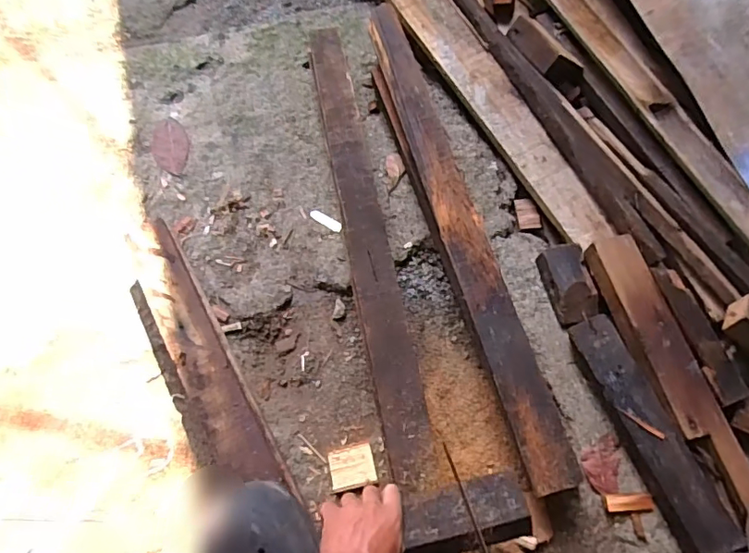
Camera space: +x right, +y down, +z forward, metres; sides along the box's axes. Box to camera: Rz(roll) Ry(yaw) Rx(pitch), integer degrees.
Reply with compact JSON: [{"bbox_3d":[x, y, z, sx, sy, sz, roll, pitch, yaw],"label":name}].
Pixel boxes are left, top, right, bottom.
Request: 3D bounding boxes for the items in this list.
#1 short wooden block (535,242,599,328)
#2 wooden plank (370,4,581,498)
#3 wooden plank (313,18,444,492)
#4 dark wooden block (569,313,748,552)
[{"bbox_3d":[0.291,0.010,0.775,0.062,0.039,0.121,-13,65,-3],"label":"short wooden block"},{"bbox_3d":[0.117,-0.106,0.773,0.069,0.032,0.793,-14,65,-3],"label":"wooden plank"},{"bbox_3d":[-0.017,-0.084,0.769,0.066,0.031,0.747,-11,66,-2],"label":"wooden plank"},{"bbox_3d":[0.357,0.200,0.688,0.068,0.044,0.309,-21,67,-6],"label":"dark wooden block"}]

